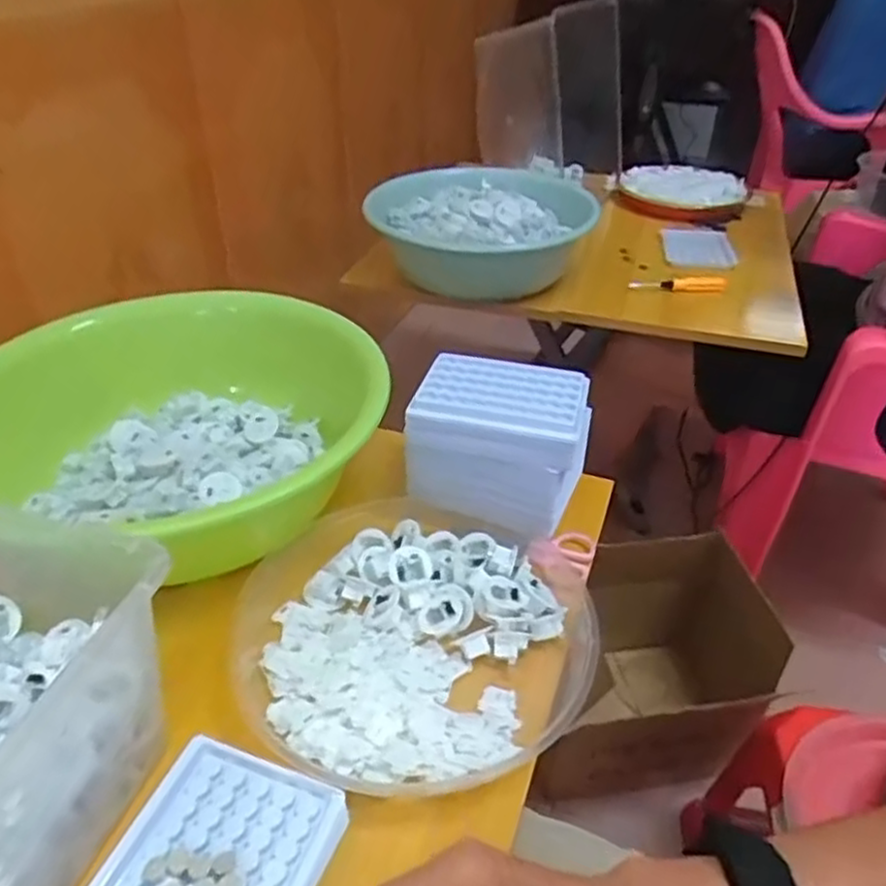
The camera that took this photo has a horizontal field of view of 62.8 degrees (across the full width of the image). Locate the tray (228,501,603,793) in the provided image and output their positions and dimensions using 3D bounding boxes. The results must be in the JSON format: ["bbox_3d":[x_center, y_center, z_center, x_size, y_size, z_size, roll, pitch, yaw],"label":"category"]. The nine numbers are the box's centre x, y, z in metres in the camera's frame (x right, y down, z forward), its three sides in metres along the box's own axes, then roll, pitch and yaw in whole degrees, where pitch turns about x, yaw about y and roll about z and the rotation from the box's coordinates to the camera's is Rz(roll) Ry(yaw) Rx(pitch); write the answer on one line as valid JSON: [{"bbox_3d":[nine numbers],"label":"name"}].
[{"bbox_3d":[-0.023,0.125,0.500,0.242,0.036,0.235,0,37,0],"label":"tray"}]

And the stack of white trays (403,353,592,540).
[{"bbox_3d":[0.049,-0.003,0.590,0.137,0.096,0.093,10,38,13],"label":"stack of white trays"}]

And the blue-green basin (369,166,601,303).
[{"bbox_3d":[0.052,-0.271,0.953,0.287,0.103,0.221,-6,37,-9],"label":"blue-green basin"}]

